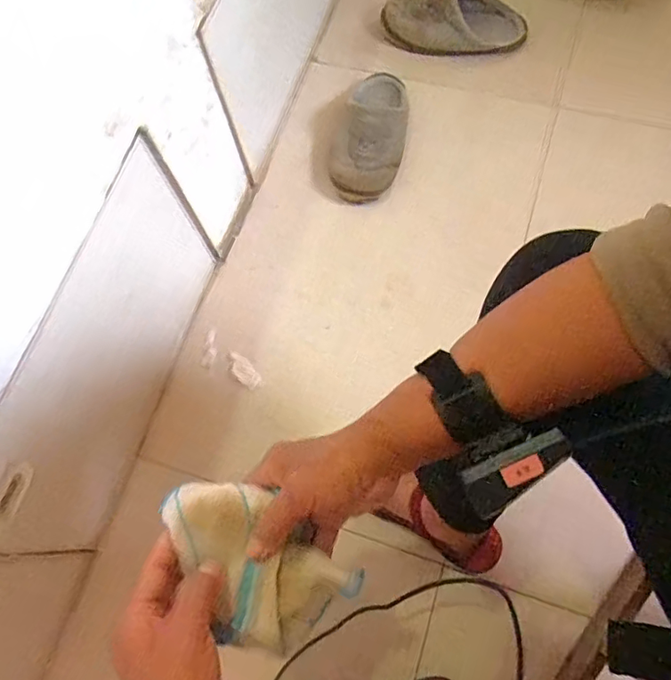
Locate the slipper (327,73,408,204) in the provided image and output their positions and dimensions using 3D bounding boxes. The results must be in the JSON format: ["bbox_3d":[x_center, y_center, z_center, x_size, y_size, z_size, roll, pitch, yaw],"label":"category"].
[{"bbox_3d":[0.064,-0.361,0.918,0.122,0.075,0.255,14,73,10],"label":"slipper"}]

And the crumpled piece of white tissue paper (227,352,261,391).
[{"bbox_3d":[-0.144,0.047,0.830,0.030,0.015,0.070,-39,72,-8],"label":"crumpled piece of white tissue paper"}]

